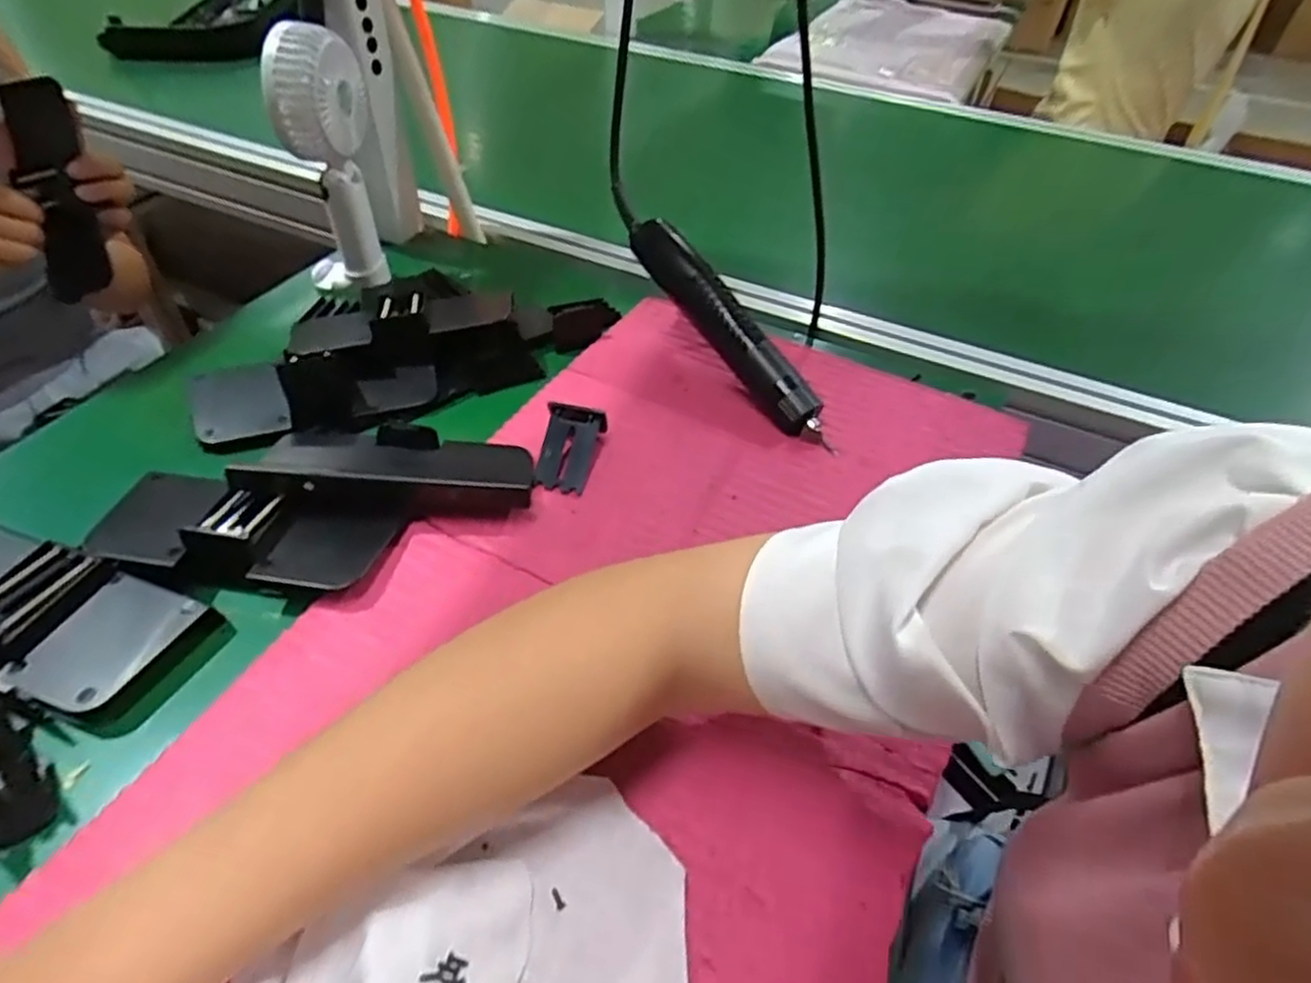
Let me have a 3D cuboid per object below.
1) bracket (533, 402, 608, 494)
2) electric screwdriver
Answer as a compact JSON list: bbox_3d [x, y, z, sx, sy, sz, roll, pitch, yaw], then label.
[{"bbox_3d":[-0.056,-0.028,0.467,0.039,0.029,0.055,6,46,3],"label":"bracket"},{"bbox_3d":[0.052,-0.121,0.525,0.030,0.028,0.214,-30,74,-25],"label":"electric screwdriver"}]

